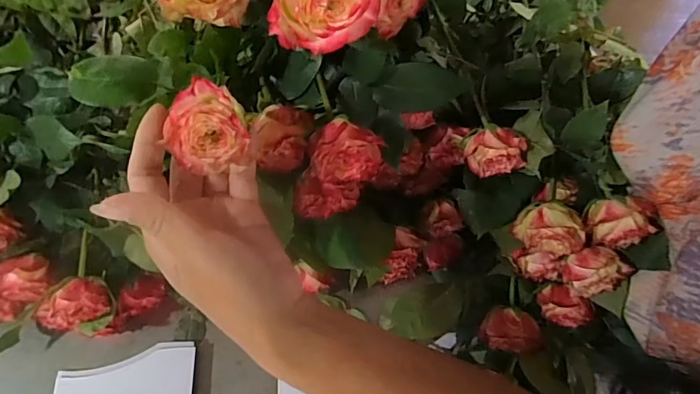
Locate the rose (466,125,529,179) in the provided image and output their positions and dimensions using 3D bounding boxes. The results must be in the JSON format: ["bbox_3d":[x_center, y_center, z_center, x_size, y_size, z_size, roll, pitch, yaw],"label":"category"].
[{"bbox_3d":[0.113,-0.037,0.356,0.044,0.035,0.029,2,64,-5],"label":"rose"}]

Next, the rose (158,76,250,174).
[{"bbox_3d":[-0.077,-0.038,0.241,0.041,0.031,0.033,-13,65,-10],"label":"rose"}]

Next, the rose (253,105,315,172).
[{"bbox_3d":[-0.043,-0.039,0.305,0.036,0.037,0.029,2,64,-4],"label":"rose"}]

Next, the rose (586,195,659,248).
[{"bbox_3d":[0.210,0.018,0.349,0.045,0.039,0.028,12,63,0],"label":"rose"}]

